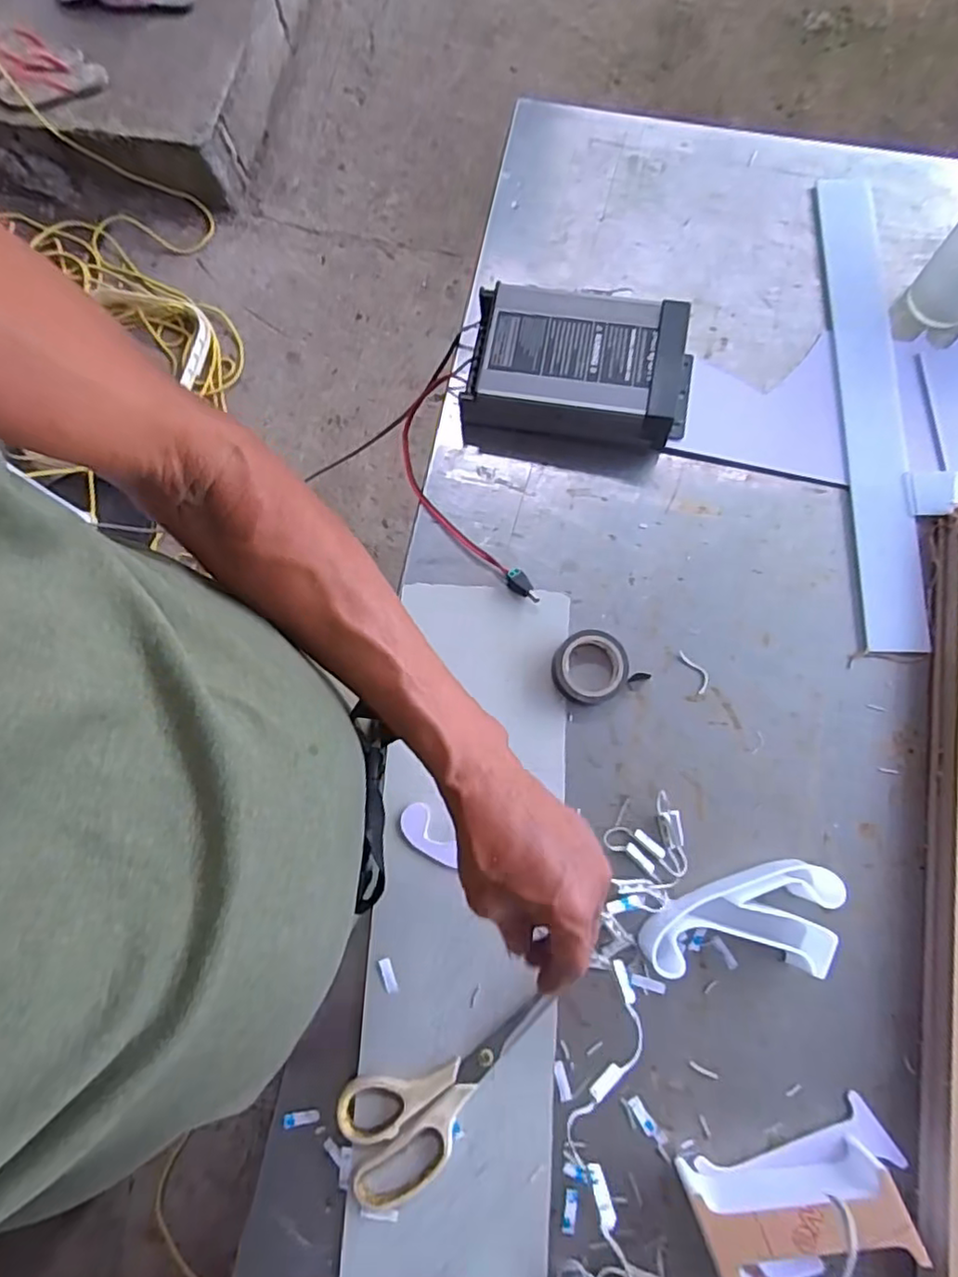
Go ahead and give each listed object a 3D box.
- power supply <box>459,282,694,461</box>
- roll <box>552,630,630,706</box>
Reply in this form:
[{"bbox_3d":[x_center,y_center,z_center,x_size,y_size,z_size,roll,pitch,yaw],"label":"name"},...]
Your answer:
[{"bbox_3d":[0.085,-0.220,0.538,0.191,0.054,0.131,7,78,3],"label":"power supply"},{"bbox_3d":[0.087,0.023,0.500,0.057,0.020,0.055,0,78,1],"label":"roll"}]

